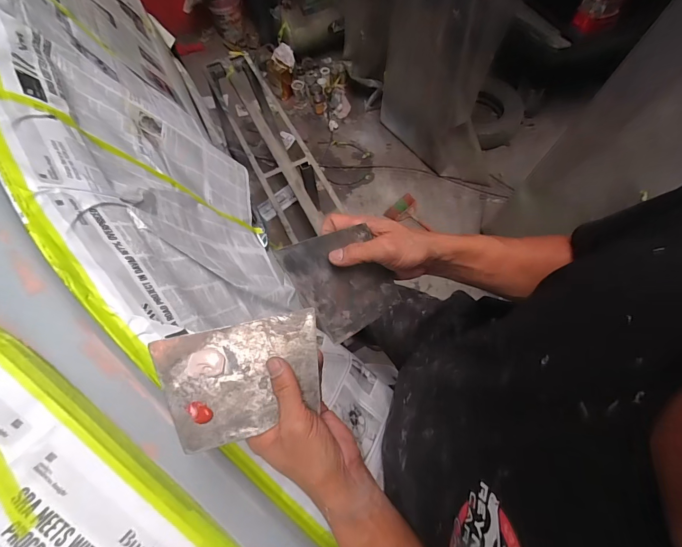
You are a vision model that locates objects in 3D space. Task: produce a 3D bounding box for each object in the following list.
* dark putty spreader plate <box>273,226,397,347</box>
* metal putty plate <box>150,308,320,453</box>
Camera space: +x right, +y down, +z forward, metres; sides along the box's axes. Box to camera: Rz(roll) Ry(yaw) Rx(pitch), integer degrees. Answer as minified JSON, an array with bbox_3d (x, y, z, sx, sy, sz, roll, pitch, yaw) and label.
[{"bbox_3d":[0.002,0.011,0.397,0.099,0.138,0.004,-28,29,6],"label":"dark putty spreader plate"},{"bbox_3d":[-0.084,0.090,0.310,0.136,0.006,0.095,-10,76,-14],"label":"metal putty plate"}]

